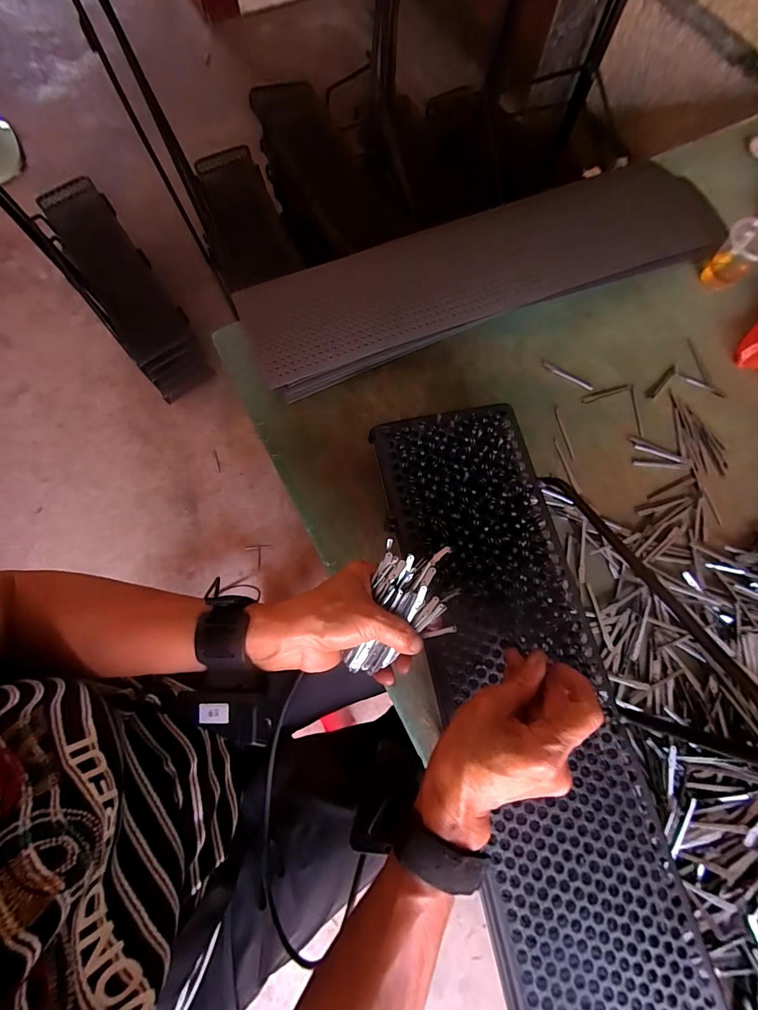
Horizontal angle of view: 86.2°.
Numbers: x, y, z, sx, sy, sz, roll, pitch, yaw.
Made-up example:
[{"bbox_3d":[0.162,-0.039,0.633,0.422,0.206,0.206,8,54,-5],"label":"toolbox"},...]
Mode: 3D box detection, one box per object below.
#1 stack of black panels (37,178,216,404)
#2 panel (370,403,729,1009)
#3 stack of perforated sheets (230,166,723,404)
[{"bbox_3d":[-0.656,-0.569,1.051,0.161,0.235,0.569,-32,77,-10],"label":"stack of black panels"},{"bbox_3d":[0.122,0.175,0.327,0.143,0.025,0.563,-10,74,-5],"label":"panel"},{"bbox_3d":[0.152,-0.318,0.542,0.671,0.043,0.169,-21,74,-8],"label":"stack of perforated sheets"}]

